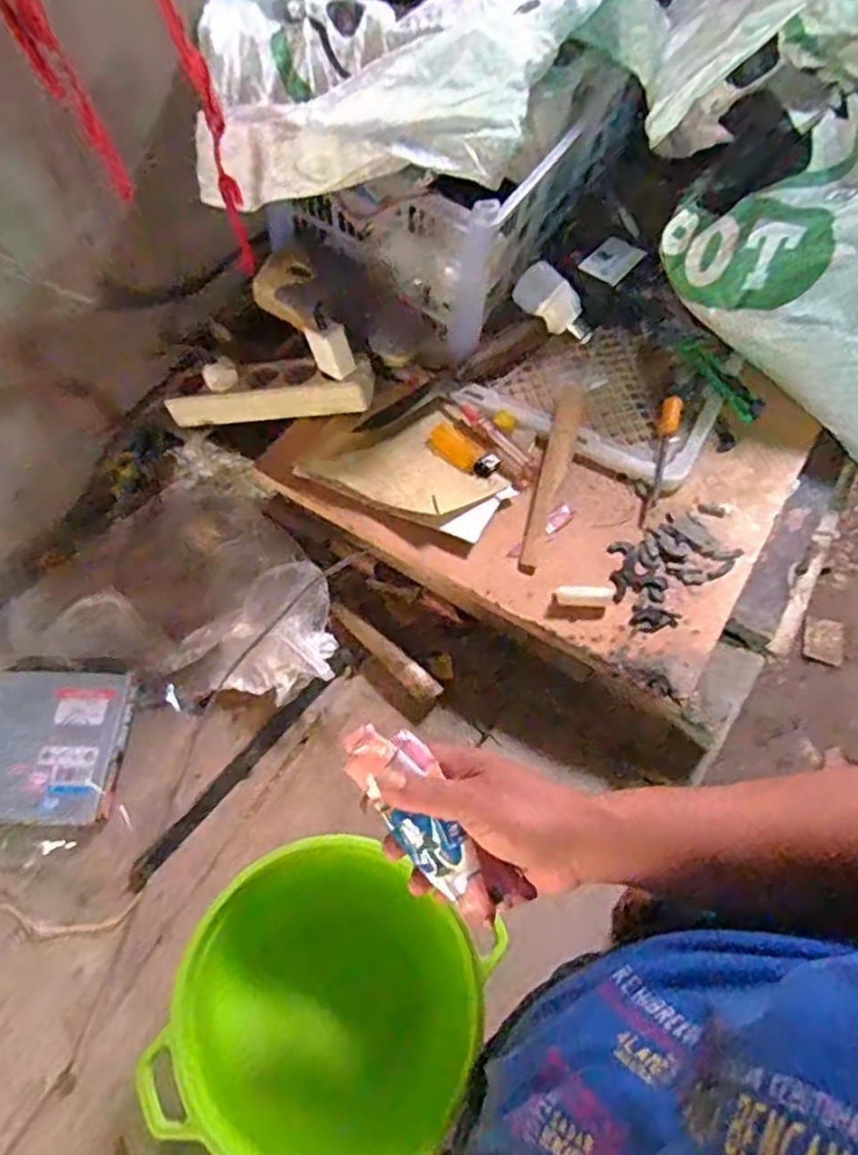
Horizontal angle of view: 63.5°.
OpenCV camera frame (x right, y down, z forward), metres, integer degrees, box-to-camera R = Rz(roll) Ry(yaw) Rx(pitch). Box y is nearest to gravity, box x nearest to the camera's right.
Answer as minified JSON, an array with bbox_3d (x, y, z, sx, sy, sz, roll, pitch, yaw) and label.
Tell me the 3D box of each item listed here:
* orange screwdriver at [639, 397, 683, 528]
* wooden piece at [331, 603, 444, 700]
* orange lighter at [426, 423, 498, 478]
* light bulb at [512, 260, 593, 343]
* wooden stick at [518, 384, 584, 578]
[{"bbox_3d":[0.233,-0.119,0.701,0.020,0.019,0.154,17,72,7],"label":"orange screwdriver"},{"bbox_3d":[-0.043,0.071,0.680,0.133,0.014,0.022,40,72,20],"label":"wooden piece"},{"bbox_3d":[0.033,-0.130,0.711,0.079,0.009,0.034,38,72,19],"label":"orange lighter"},{"bbox_3d":[0.138,-0.305,0.770,0.049,0.055,0.091,-30,66,-13],"label":"light bulb"},{"bbox_3d":[0.125,-0.106,0.698,0.029,0.006,0.237,13,66,10],"label":"wooden stick"}]

